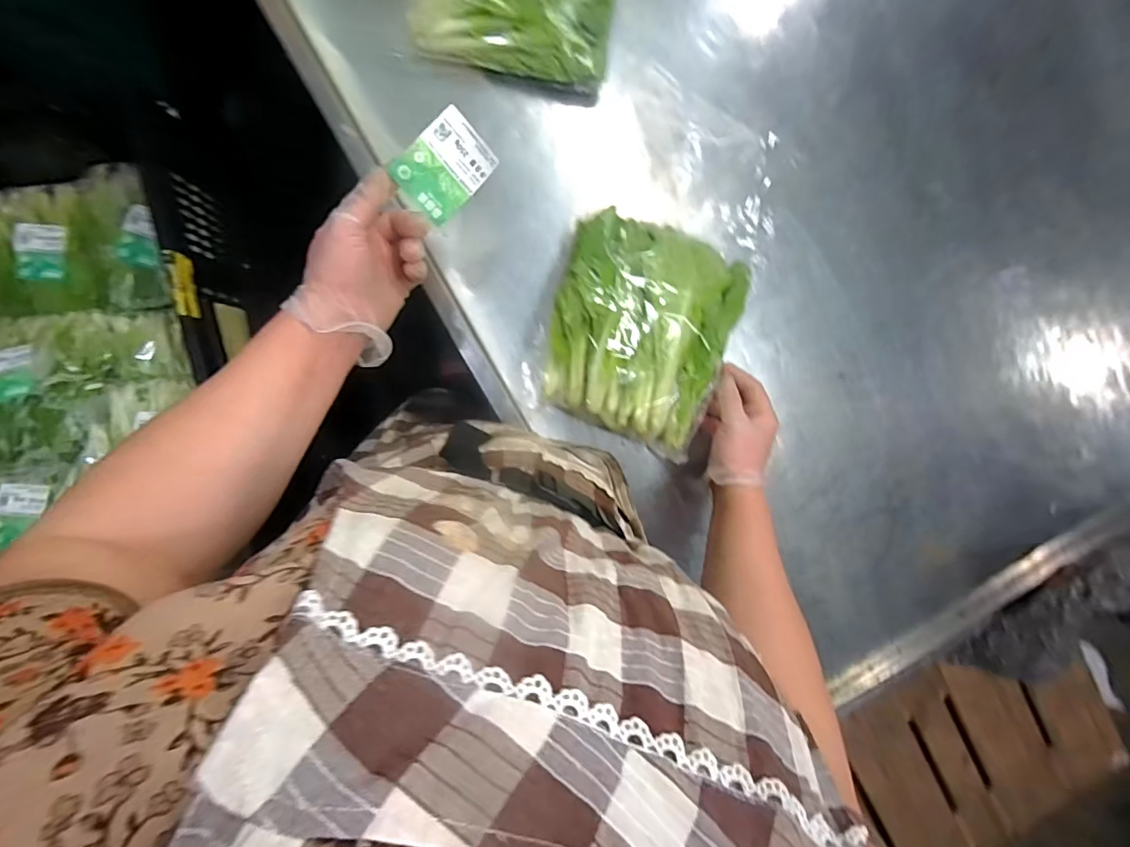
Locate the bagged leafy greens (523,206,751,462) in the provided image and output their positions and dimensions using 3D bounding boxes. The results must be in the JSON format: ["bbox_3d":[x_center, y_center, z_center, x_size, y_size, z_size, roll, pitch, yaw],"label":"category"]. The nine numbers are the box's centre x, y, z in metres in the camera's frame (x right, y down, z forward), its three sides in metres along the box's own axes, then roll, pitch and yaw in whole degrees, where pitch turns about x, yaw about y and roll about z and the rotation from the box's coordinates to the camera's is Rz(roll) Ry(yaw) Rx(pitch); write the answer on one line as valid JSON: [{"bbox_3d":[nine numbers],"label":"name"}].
[{"bbox_3d":[0.079,-0.099,0.542,0.193,0.053,0.220,20,92,-9],"label":"bagged leafy greens"}]

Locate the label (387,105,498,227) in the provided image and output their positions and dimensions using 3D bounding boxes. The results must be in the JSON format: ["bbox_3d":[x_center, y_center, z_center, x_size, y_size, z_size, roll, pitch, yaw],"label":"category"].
[{"bbox_3d":[-0.103,-0.218,0.430,0.081,0.011,0.061,-44,115,5],"label":"label"}]

